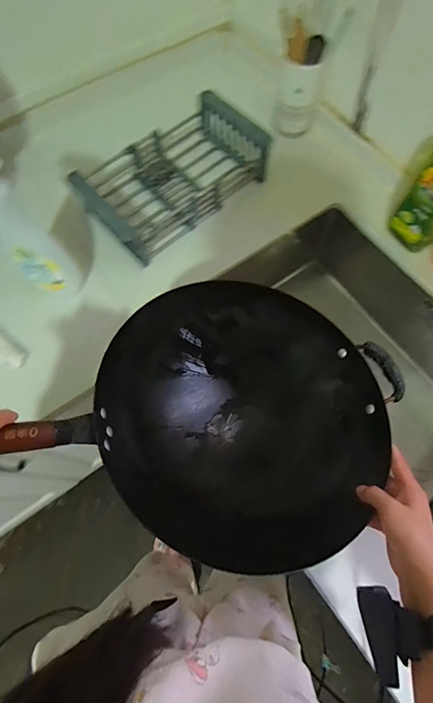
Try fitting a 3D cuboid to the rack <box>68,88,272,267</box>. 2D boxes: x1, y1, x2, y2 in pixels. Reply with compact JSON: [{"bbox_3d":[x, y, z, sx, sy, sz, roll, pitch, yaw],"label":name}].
[{"bbox_3d":[-0.083,-0.350,0.744,0.356,0.090,0.194,-40,74,-13],"label":"rack"}]

